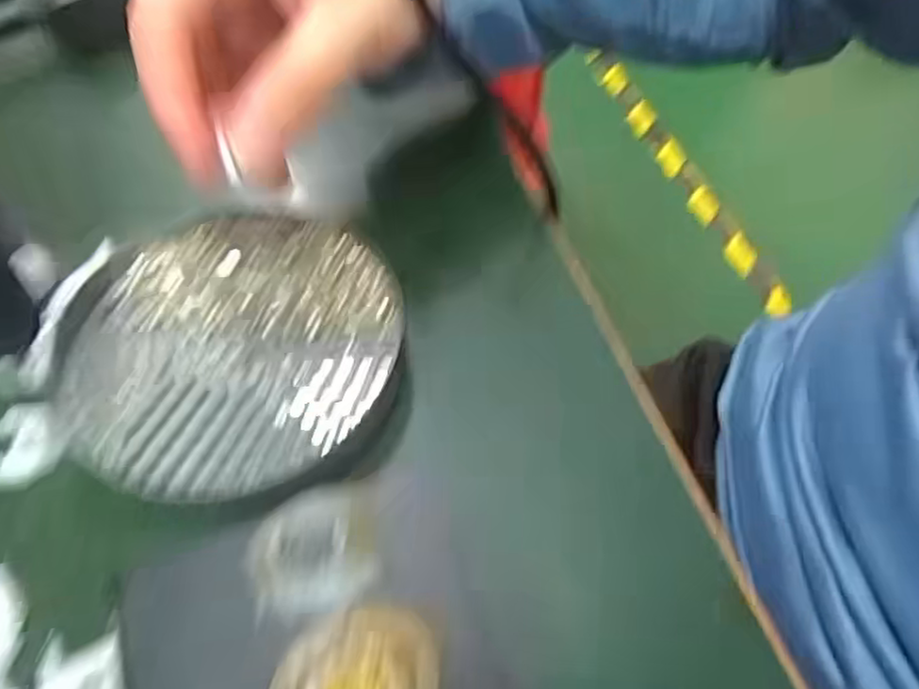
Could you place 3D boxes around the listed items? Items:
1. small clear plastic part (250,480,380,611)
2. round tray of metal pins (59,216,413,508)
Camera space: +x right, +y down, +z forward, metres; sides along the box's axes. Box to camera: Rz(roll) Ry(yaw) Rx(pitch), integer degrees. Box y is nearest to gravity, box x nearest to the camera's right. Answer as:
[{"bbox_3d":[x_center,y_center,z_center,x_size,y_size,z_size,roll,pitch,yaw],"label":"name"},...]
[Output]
[{"bbox_3d":[-0.040,0.057,0.192,0.034,0.018,0.036,0,57,0],"label":"small clear plastic part"},{"bbox_3d":[-0.080,0.001,0.235,0.115,0.012,0.105,-3,57,-1],"label":"round tray of metal pins"}]

